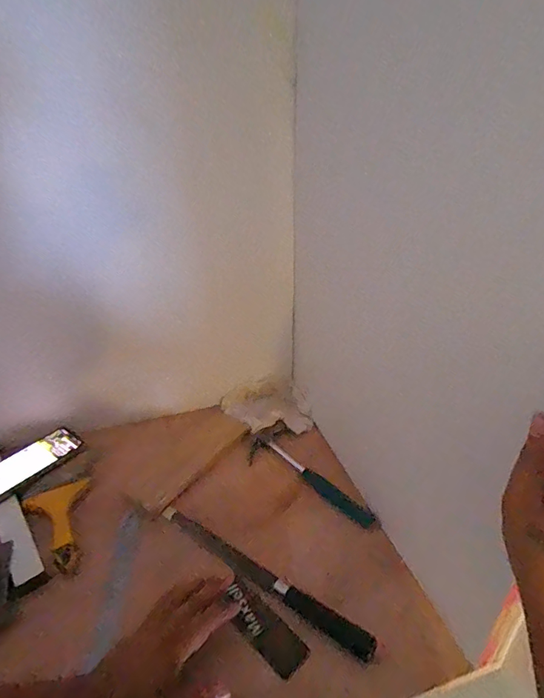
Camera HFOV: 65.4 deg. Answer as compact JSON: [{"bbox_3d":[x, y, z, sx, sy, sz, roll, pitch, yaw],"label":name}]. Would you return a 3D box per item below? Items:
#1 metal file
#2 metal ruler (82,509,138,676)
[{"bbox_3d":[-0.024,0.287,0.551,0.329,0.022,0.033,18,35,31],"label":"metal file"},{"bbox_3d":[-0.197,0.291,0.543,0.025,0.006,0.213,-4,22,-6],"label":"metal ruler"}]

